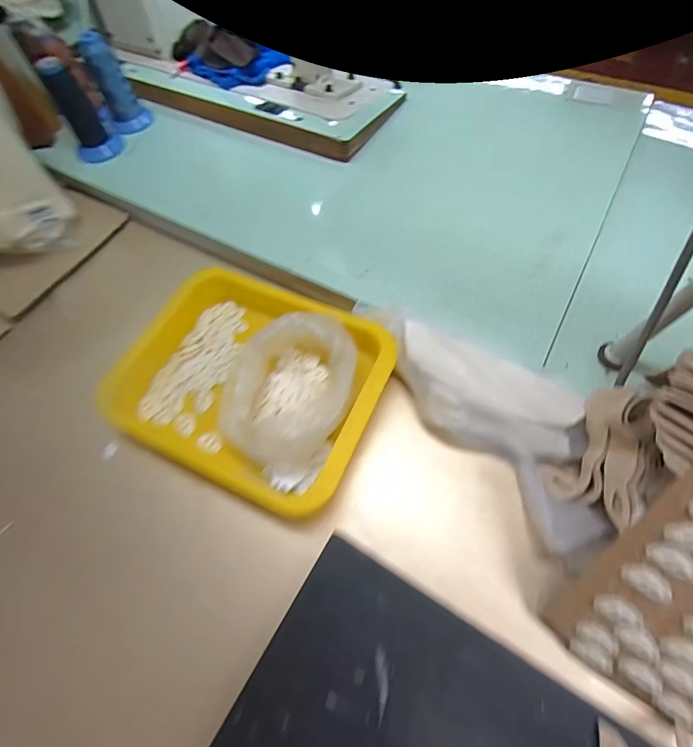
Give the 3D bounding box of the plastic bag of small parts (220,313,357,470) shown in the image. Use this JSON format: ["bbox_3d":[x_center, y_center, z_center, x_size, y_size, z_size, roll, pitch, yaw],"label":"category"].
[{"bbox_3d":[-0.051,0.012,0.359,0.108,0.055,0.144,21,67,14],"label":"plastic bag of small parts"}]

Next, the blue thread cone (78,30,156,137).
[{"bbox_3d":[-0.339,-0.418,0.544,0.061,0.105,0.055,-28,65,-10],"label":"blue thread cone"}]

